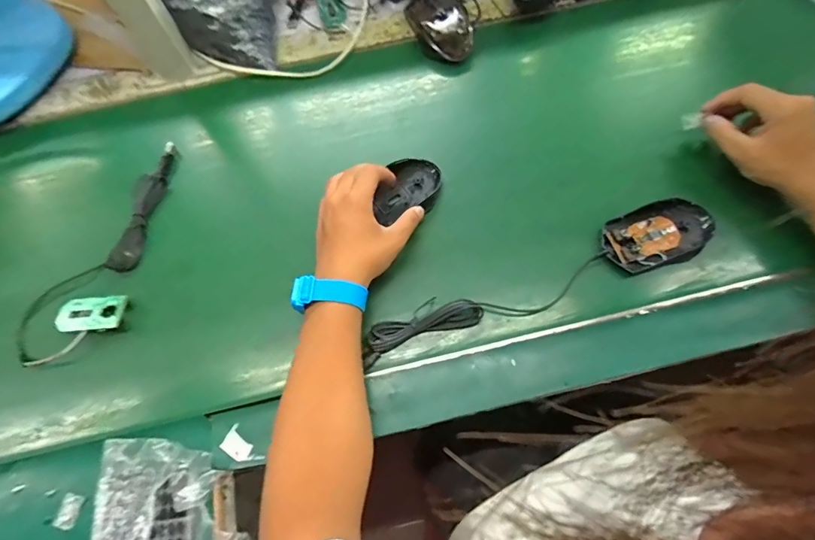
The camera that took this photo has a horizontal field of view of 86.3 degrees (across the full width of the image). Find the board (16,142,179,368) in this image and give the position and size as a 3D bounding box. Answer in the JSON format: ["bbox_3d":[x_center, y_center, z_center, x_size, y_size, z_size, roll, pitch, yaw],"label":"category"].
[{"bbox_3d":[-0.336,-0.024,0.470,0.124,0.027,0.250,3,69,4],"label":"board"}]

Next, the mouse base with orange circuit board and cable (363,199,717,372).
[{"bbox_3d":[0.132,0.004,0.431,0.361,0.013,0.061,-18,69,-4],"label":"mouse base with orange circuit board and cable"}]

